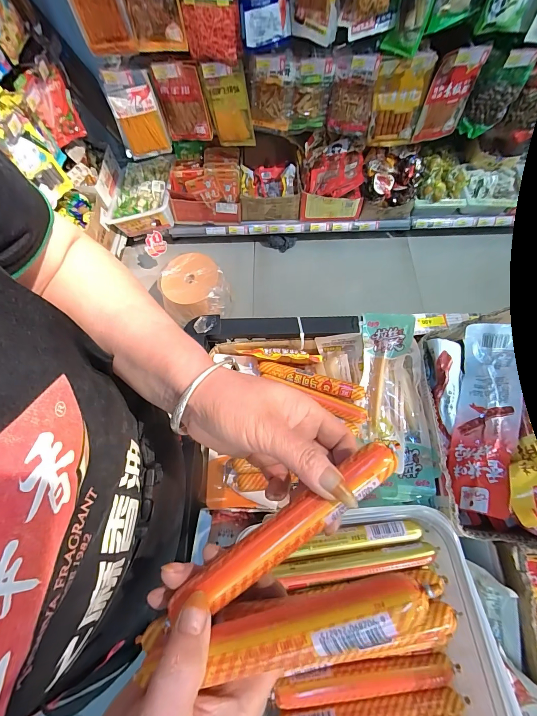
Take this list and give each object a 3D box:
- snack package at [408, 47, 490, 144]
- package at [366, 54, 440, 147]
[{"bbox_3d":[0.642,-0.929,1.134,0.159,0.278,0.033,0,66,2],"label":"snack package"},{"bbox_3d":[0.469,-0.928,1.155,0.181,0.279,0.034,10,67,7],"label":"package"}]

